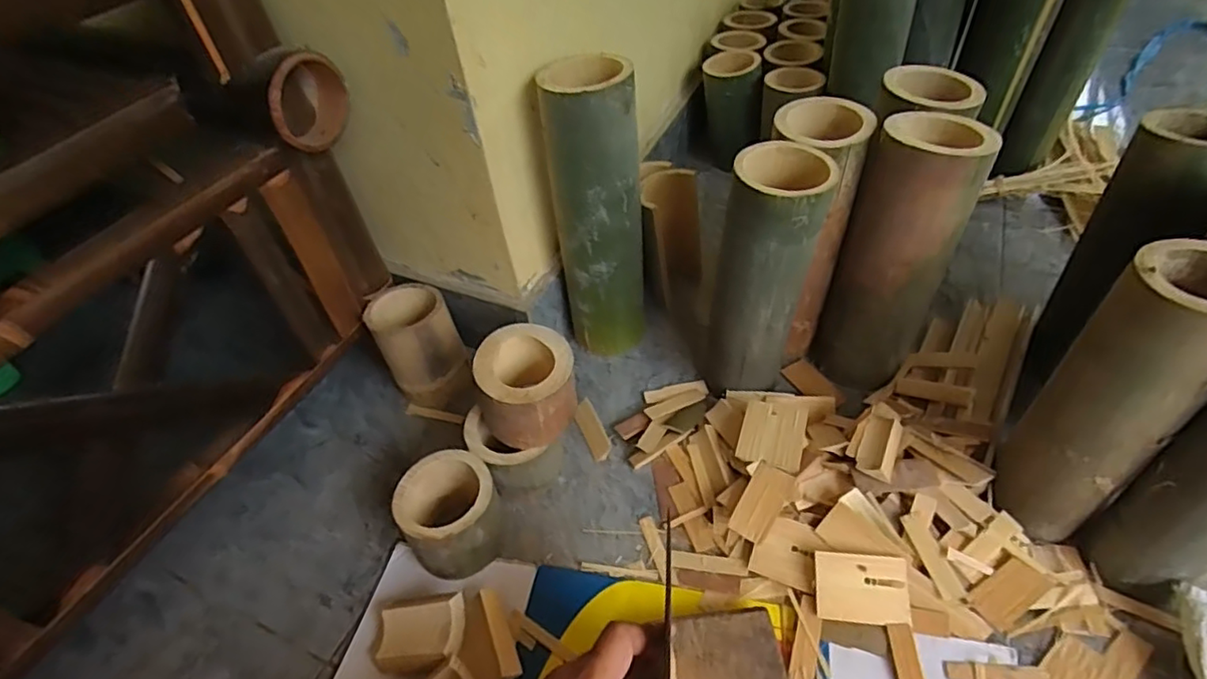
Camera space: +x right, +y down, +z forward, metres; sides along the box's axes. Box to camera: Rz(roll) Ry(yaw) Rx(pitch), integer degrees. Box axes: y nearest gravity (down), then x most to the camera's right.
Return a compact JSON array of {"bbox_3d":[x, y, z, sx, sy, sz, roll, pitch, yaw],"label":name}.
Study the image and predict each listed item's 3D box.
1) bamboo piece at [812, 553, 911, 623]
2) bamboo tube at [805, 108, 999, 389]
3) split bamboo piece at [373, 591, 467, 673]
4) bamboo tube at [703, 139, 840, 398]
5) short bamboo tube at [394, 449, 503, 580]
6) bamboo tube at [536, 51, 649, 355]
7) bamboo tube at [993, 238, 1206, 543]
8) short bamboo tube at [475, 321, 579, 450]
[{"bbox_3d":[0.216,0.207,0.509,0.072,0.004,0.052,1,72,10],"label":"bamboo piece"},{"bbox_3d":[0.291,-0.082,0.617,0.102,0.278,0.099,15,47,17],"label":"bamboo tube"},{"bbox_3d":[-0.153,0.244,0.505,0.080,0.021,0.051,-18,64,19],"label":"split bamboo piece"},{"bbox_3d":[0.155,-0.053,0.600,0.095,0.260,0.080,15,50,20],"label":"bamboo tube"},{"bbox_3d":[-0.141,0.165,0.576,0.084,0.080,0.091,-4,45,3],"label":"short bamboo tube"},{"bbox_3d":[-0.006,-0.127,0.658,0.096,0.310,0.082,-5,45,2],"label":"bamboo tube"},{"bbox_3d":[0.384,0.055,0.469,0.081,0.265,0.083,-32,51,-22],"label":"bamboo tube"},{"bbox_3d":[-0.073,0.045,0.584,0.089,0.081,0.087,-4,46,4],"label":"short bamboo tube"}]

